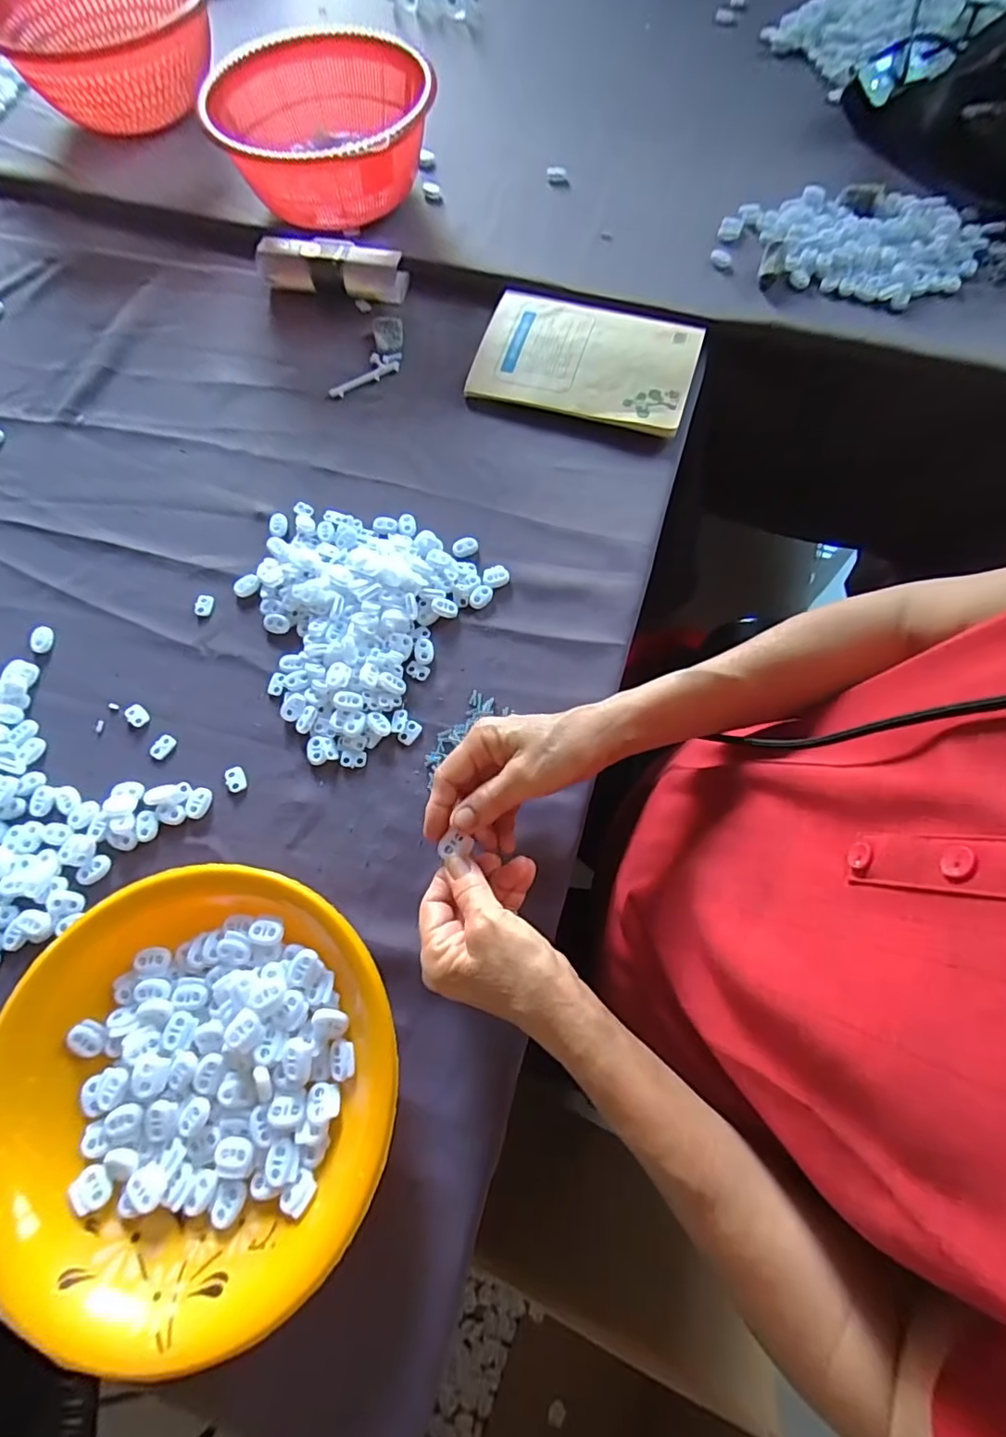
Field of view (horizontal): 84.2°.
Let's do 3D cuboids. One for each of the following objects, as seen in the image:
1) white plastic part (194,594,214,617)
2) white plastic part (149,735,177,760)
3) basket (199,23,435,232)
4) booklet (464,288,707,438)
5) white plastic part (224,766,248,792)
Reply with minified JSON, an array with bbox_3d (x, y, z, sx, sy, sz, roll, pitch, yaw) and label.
[{"bbox_3d":[-0.253,-0.097,0.471,0.016,0.004,0.020,7,70,5],"label":"white plastic part"},{"bbox_3d":[-0.263,0.022,0.429,0.015,0.004,0.020,30,74,12],"label":"white plastic part"},{"bbox_3d":[-0.183,-0.607,0.597,0.218,0.107,0.230,-24,71,-6],"label":"basket"},{"bbox_3d":[0.081,-0.353,0.541,0.206,0.012,0.137,16,74,8],"label":"booklet"},{"bbox_3d":[-0.201,0.046,0.418,0.014,0.004,0.019,-23,71,-6],"label":"white plastic part"}]

